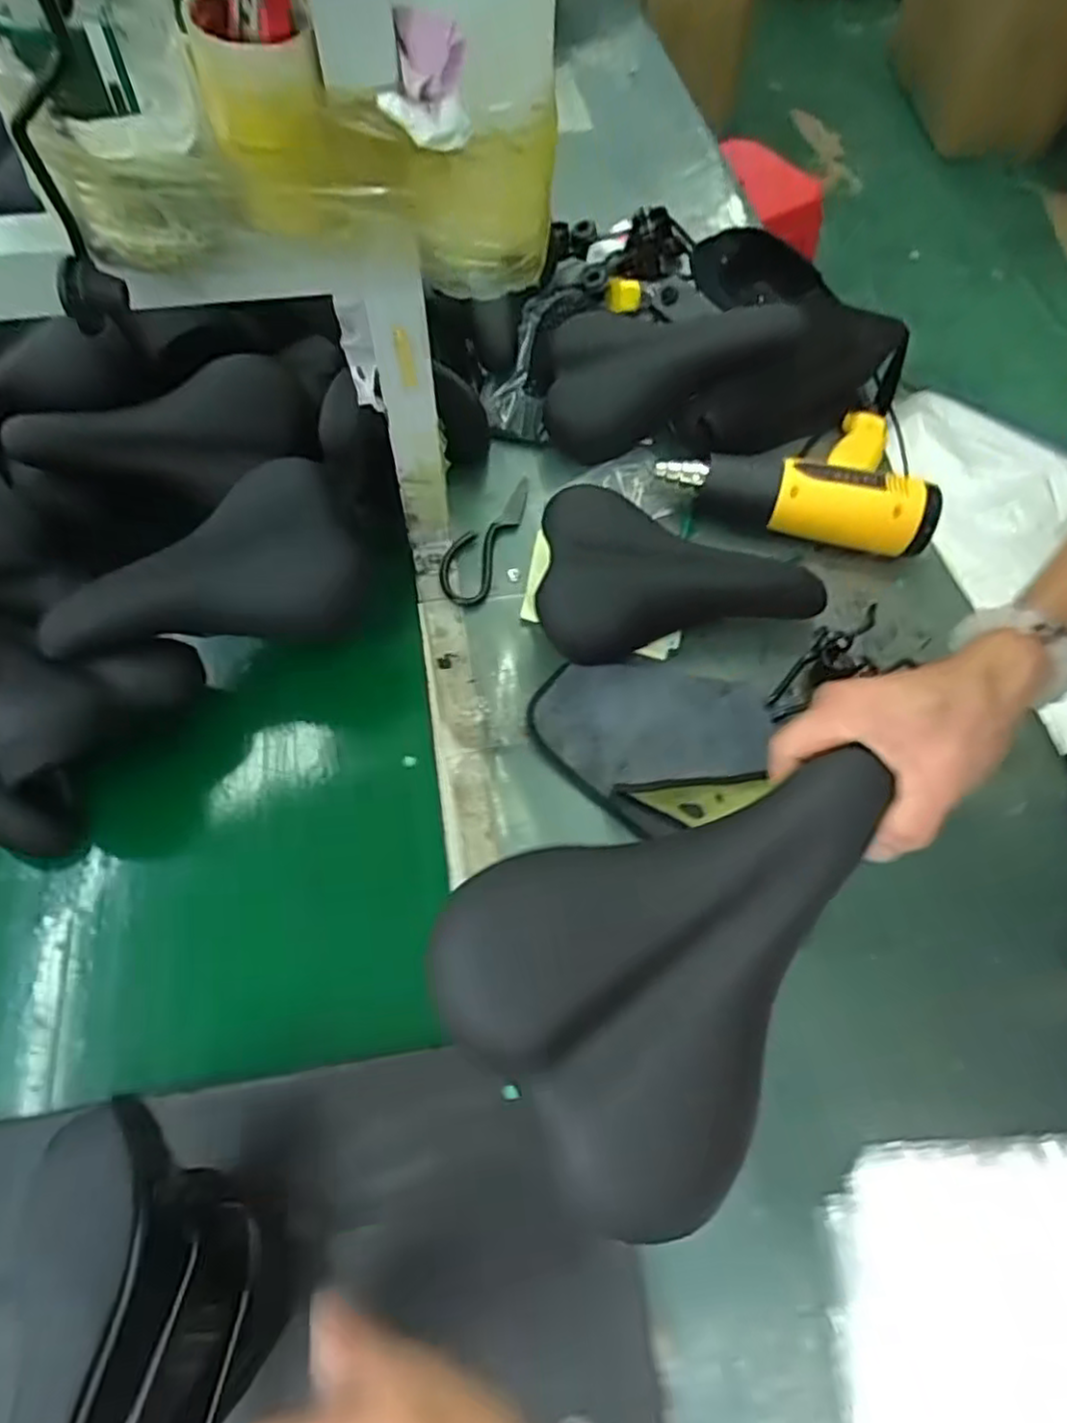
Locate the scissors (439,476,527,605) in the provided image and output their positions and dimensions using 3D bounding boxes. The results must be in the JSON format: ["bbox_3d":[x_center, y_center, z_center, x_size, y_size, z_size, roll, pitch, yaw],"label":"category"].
[{"bbox_3d":[-0.049,-0.175,0.719,0.051,0.017,0.170,17,63,8],"label":"scissors"}]

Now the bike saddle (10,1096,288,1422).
[{"bbox_3d":[-0.182,0.333,0.324,0.062,0.158,0.255,-22,41,8],"label":"bike saddle"}]

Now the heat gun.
[{"bbox_3d":[0.274,-0.270,0.747,0.266,0.072,0.196,14,62,6],"label":"heat gun"}]

